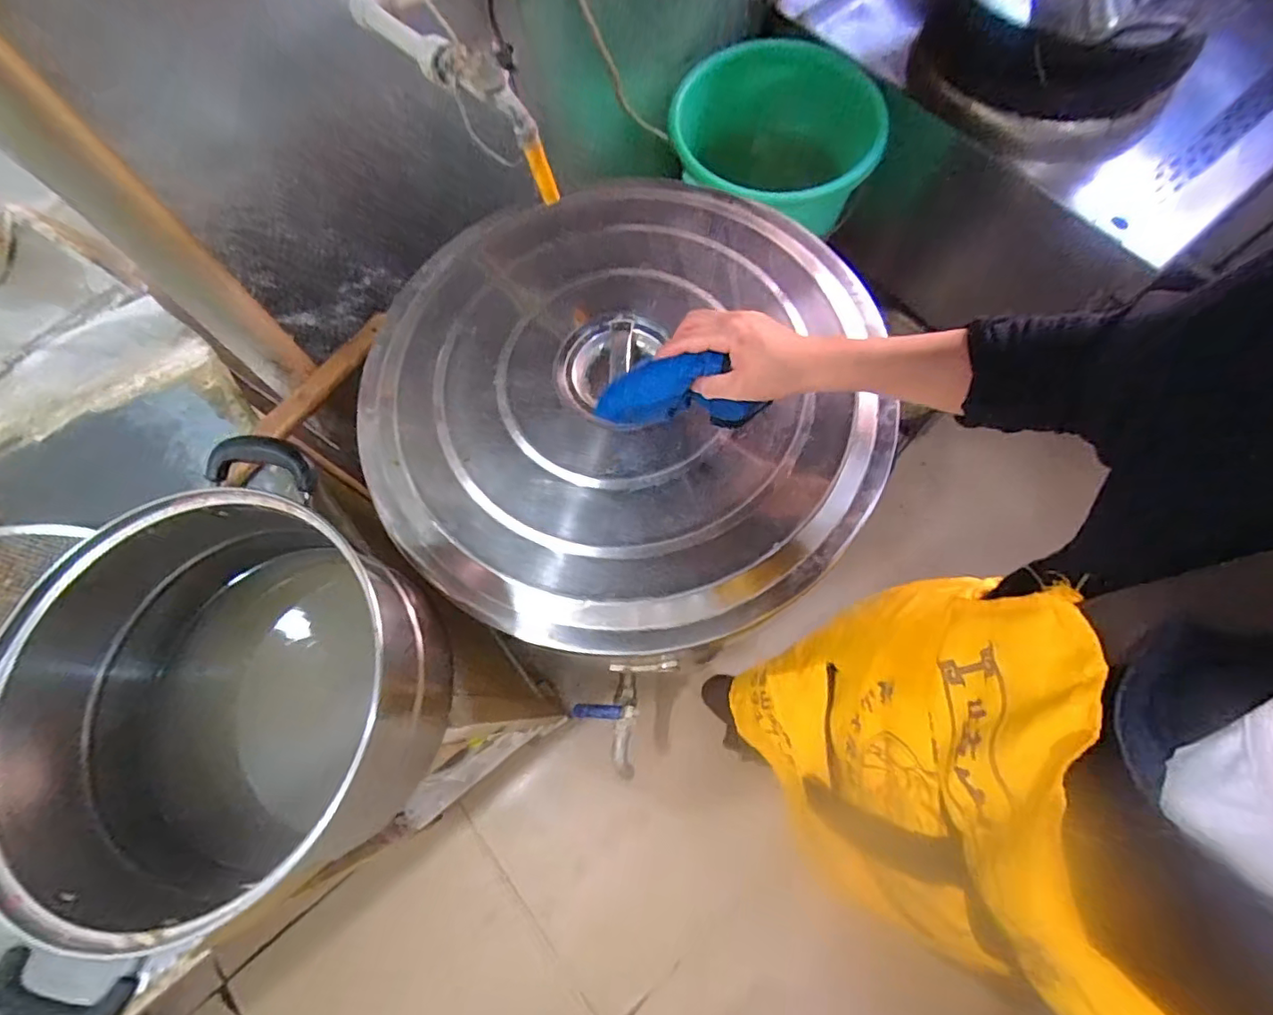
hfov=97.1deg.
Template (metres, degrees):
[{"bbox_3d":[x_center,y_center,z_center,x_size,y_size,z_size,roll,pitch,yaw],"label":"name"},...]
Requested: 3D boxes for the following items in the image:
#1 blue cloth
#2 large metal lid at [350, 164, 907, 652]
[{"bbox_3d":[0.032,-0.103,0.508,0.147,0.054,0.039,1,70,22],"label":"blue cloth"},{"bbox_3d":[-0.012,-0.145,0.654,0.583,0.052,0.576,-1,70,2],"label":"large metal lid"}]

